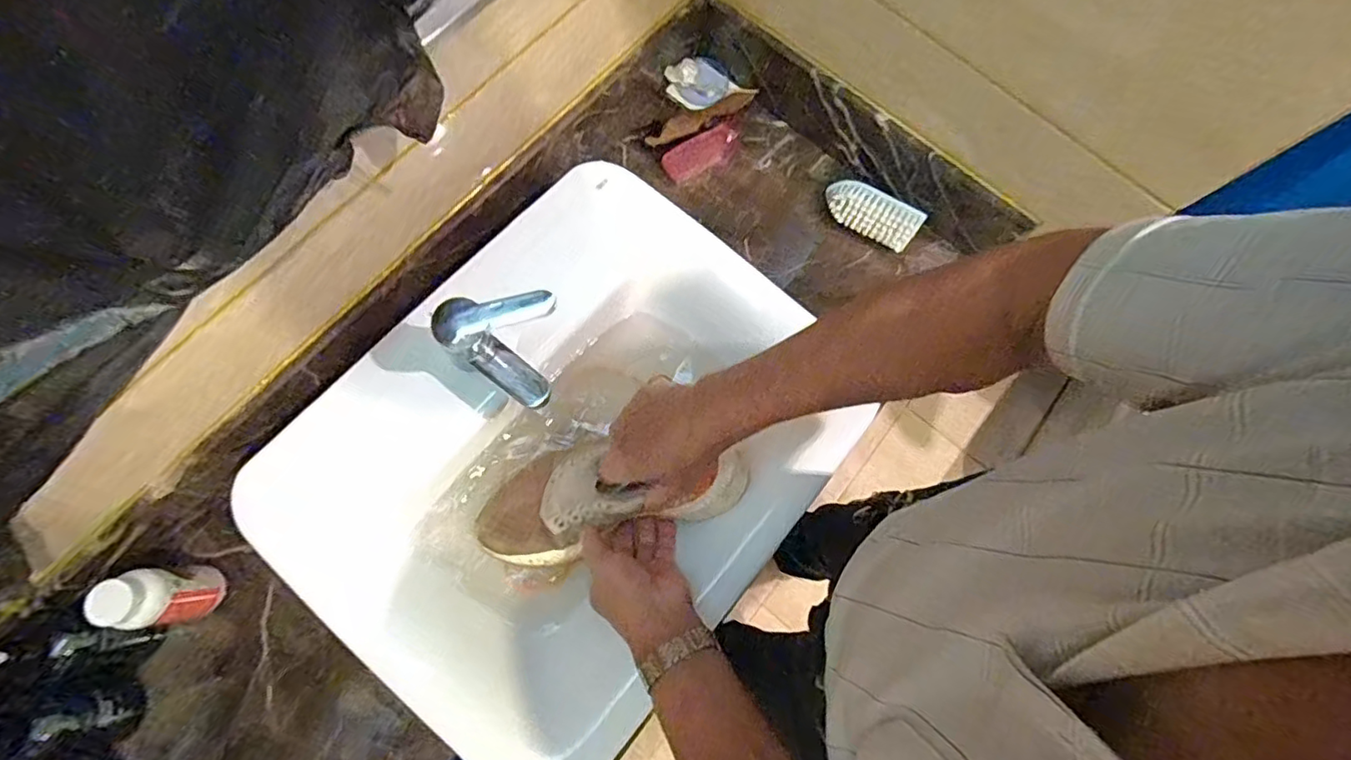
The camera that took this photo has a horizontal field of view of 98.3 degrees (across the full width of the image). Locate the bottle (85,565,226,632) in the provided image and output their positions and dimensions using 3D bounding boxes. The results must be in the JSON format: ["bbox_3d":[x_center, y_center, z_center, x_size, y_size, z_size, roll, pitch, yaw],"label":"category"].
[{"bbox_3d":[-0.518,0.220,0.595,0.048,0.124,0.056,-6,77,-7],"label":"bottle"}]

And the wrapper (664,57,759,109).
[{"bbox_3d":[0.050,-0.423,0.843,0.120,0.028,0.066,29,76,2],"label":"wrapper"}]

